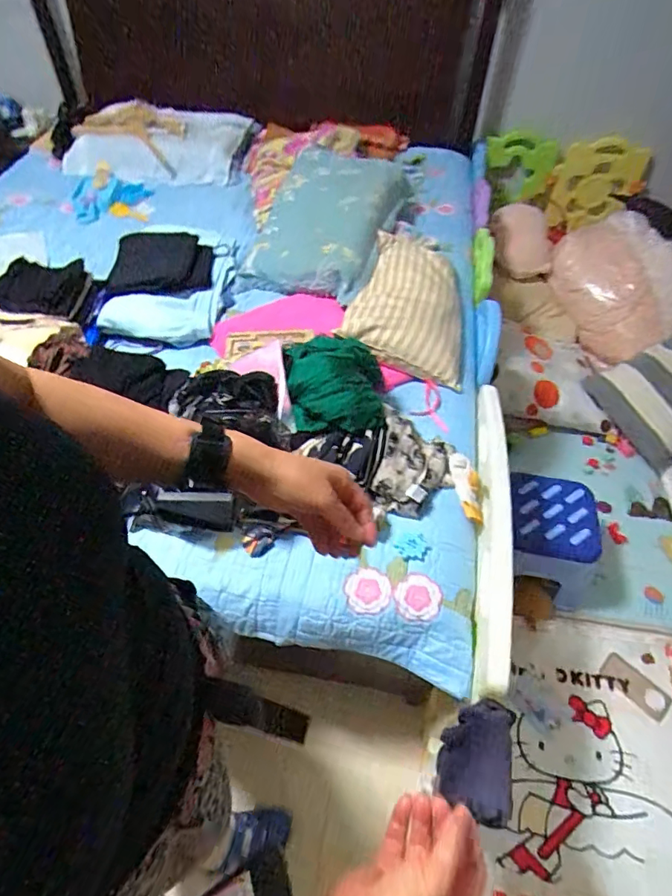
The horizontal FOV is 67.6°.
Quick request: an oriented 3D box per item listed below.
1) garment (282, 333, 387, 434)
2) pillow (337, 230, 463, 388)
[{"bbox_3d":[0.002,-0.143,1.048,0.194,0.099,0.216,4,51,1],"label":"garment"},{"bbox_3d":[0.195,-0.403,1.353,0.305,0.138,0.501,10,51,6],"label":"pillow"}]

